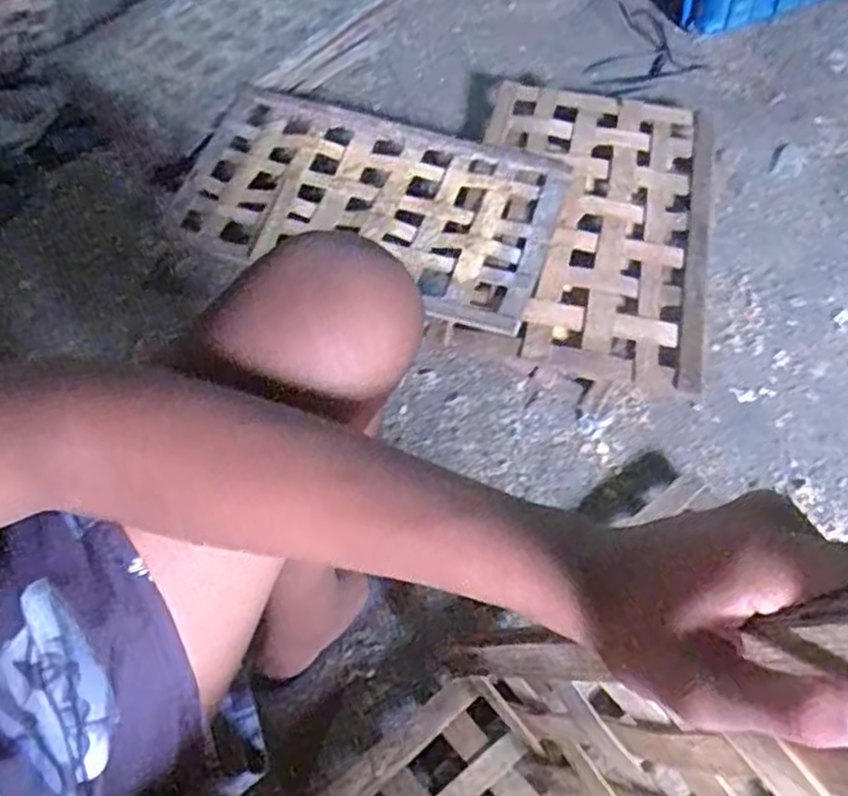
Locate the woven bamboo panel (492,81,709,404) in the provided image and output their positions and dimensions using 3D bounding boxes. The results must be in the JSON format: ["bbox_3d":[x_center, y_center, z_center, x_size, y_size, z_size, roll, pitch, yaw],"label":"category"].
[{"bbox_3d":[0.244,-0.264,1.076,0.323,0.019,0.539,12,62,3],"label":"woven bamboo panel"}]

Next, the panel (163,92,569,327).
[{"bbox_3d":[-0.081,-0.289,1.090,0.538,0.036,0.325,18,64,8],"label":"panel"}]

